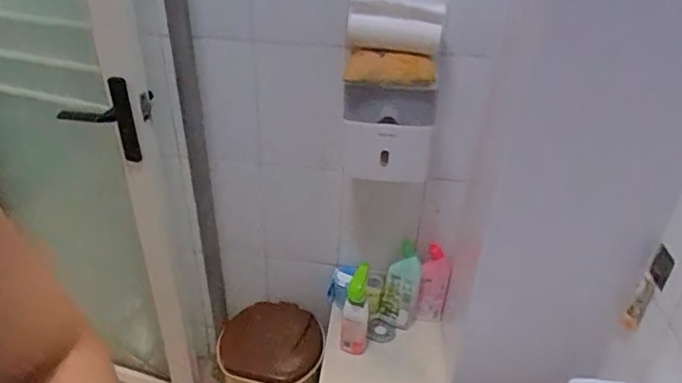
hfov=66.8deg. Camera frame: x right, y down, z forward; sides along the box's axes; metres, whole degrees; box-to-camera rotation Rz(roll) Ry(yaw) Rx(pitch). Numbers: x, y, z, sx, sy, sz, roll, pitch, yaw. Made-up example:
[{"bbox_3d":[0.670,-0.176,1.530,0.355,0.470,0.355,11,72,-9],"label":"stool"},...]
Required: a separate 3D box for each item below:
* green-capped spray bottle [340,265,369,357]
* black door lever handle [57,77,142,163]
[{"bbox_3d":[0.033,0.317,1.294,0.068,0.276,0.079,0,32,-2],"label":"green-capped spray bottle"},{"bbox_3d":[-0.467,-0.126,1.012,0.131,0.179,0.034,-18,35,-31],"label":"black door lever handle"}]

